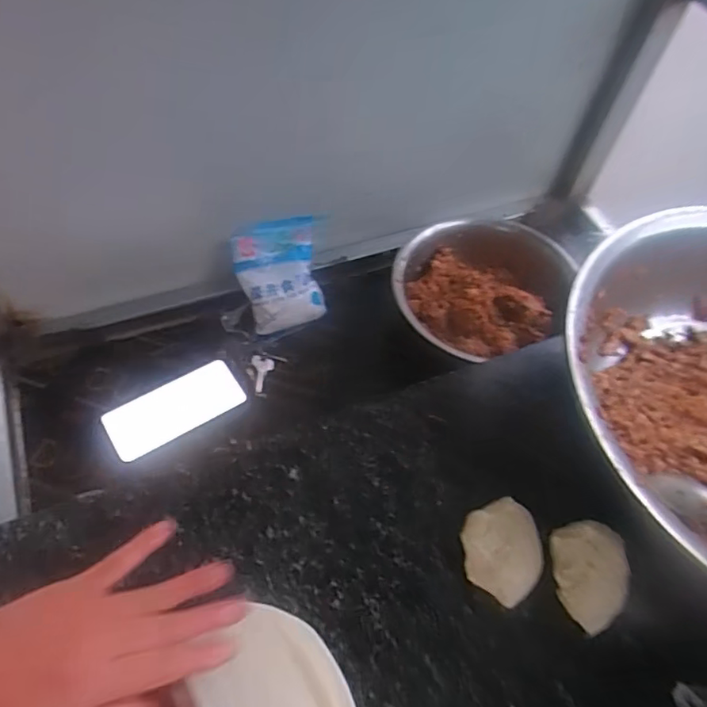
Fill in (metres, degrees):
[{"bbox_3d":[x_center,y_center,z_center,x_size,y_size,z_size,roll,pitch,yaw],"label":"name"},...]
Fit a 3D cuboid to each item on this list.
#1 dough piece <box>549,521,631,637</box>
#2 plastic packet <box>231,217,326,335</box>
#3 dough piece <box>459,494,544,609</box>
[{"bbox_3d":[0.173,0.163,0.424,0.046,0.040,0.071,-1,57,-6],"label":"dough piece"},{"bbox_3d":[-0.097,-0.103,0.767,0.112,0.025,0.142,-15,101,-21],"label":"plastic packet"},{"bbox_3d":[0.109,0.146,0.426,0.051,0.036,0.068,-4,58,-8],"label":"dough piece"}]

